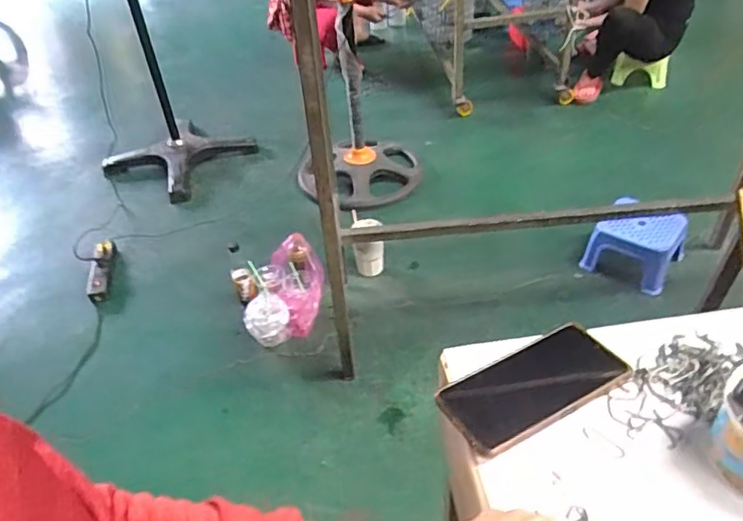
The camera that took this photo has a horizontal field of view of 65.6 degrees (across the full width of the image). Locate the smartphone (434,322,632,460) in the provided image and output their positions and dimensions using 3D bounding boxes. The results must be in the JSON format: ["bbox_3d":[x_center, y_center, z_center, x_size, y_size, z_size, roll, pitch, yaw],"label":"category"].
[{"bbox_3d":[0.144,0.110,0.517,0.166,0.014,0.077,-24,43,-18],"label":"smartphone"}]

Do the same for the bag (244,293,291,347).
[{"bbox_3d":[-0.293,0.177,1.632,0.122,0.132,0.144,-18,42,-14],"label":"bag"}]

